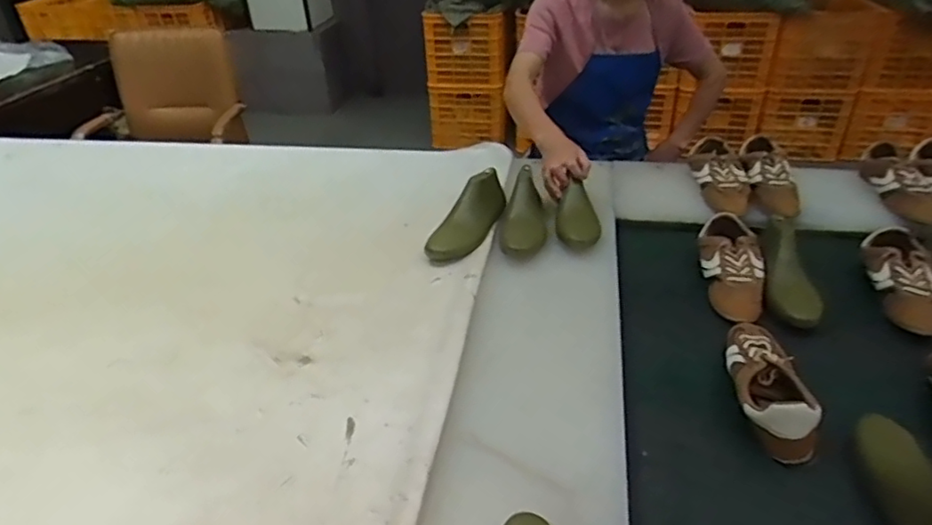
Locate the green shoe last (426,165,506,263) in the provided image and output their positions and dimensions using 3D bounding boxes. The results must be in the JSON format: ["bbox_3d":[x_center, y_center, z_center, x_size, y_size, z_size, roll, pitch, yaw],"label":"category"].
[{"bbox_3d":[0.006,-0.094,1.189,0.081,0.098,0.246,11,36,20],"label":"green shoe last"}]

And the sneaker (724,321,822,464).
[{"bbox_3d":[0.437,0.163,0.884,0.088,0.070,0.243,3,35,10],"label":"sneaker"}]

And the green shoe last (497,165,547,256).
[{"bbox_3d":[0.110,-0.093,1.180,0.090,0.083,0.194,1,34,5],"label":"green shoe last"}]

